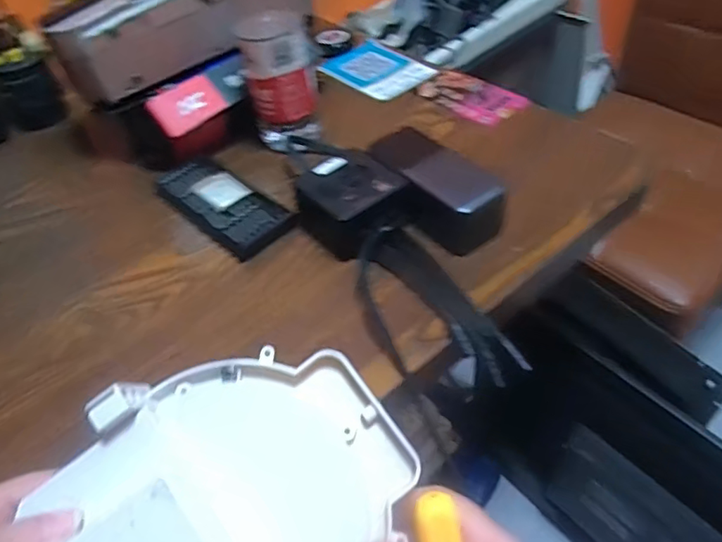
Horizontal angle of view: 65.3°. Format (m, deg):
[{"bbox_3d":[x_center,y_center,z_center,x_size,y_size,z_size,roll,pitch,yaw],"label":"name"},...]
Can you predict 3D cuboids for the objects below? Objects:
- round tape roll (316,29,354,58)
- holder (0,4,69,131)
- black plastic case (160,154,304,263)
[{"bbox_3d":[-0.035,-0.307,0.755,0.046,0.025,0.048,-4,46,4],"label":"round tape roll"},{"bbox_3d":[-0.434,-0.268,0.695,0.113,0.163,0.078,28,56,30],"label":"holder"},{"bbox_3d":[-0.136,-0.068,0.552,0.160,0.021,0.064,33,58,32],"label":"black plastic case"}]

